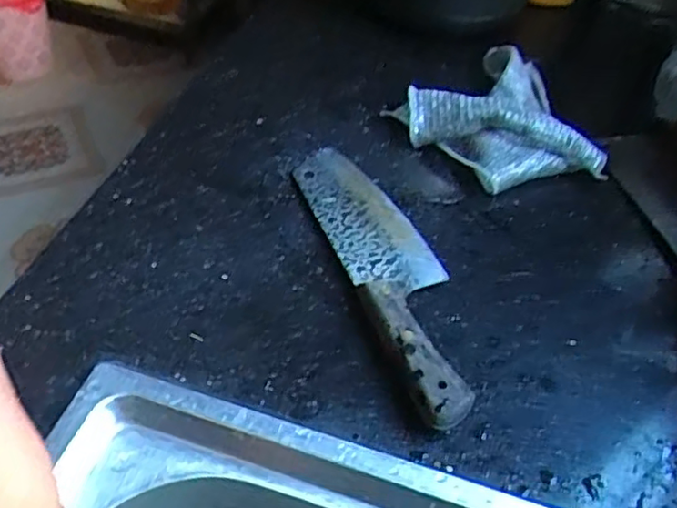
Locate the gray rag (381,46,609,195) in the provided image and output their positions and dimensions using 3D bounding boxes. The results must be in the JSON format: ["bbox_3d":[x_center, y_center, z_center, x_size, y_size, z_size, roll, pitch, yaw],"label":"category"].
[{"bbox_3d":[0.168,-0.136,0.639,0.175,0.053,0.197,-25,54,-27],"label":"gray rag"}]

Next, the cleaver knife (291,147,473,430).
[{"bbox_3d":[0.041,0.003,0.510,0.078,0.027,0.295,-12,50,-17],"label":"cleaver knife"}]

